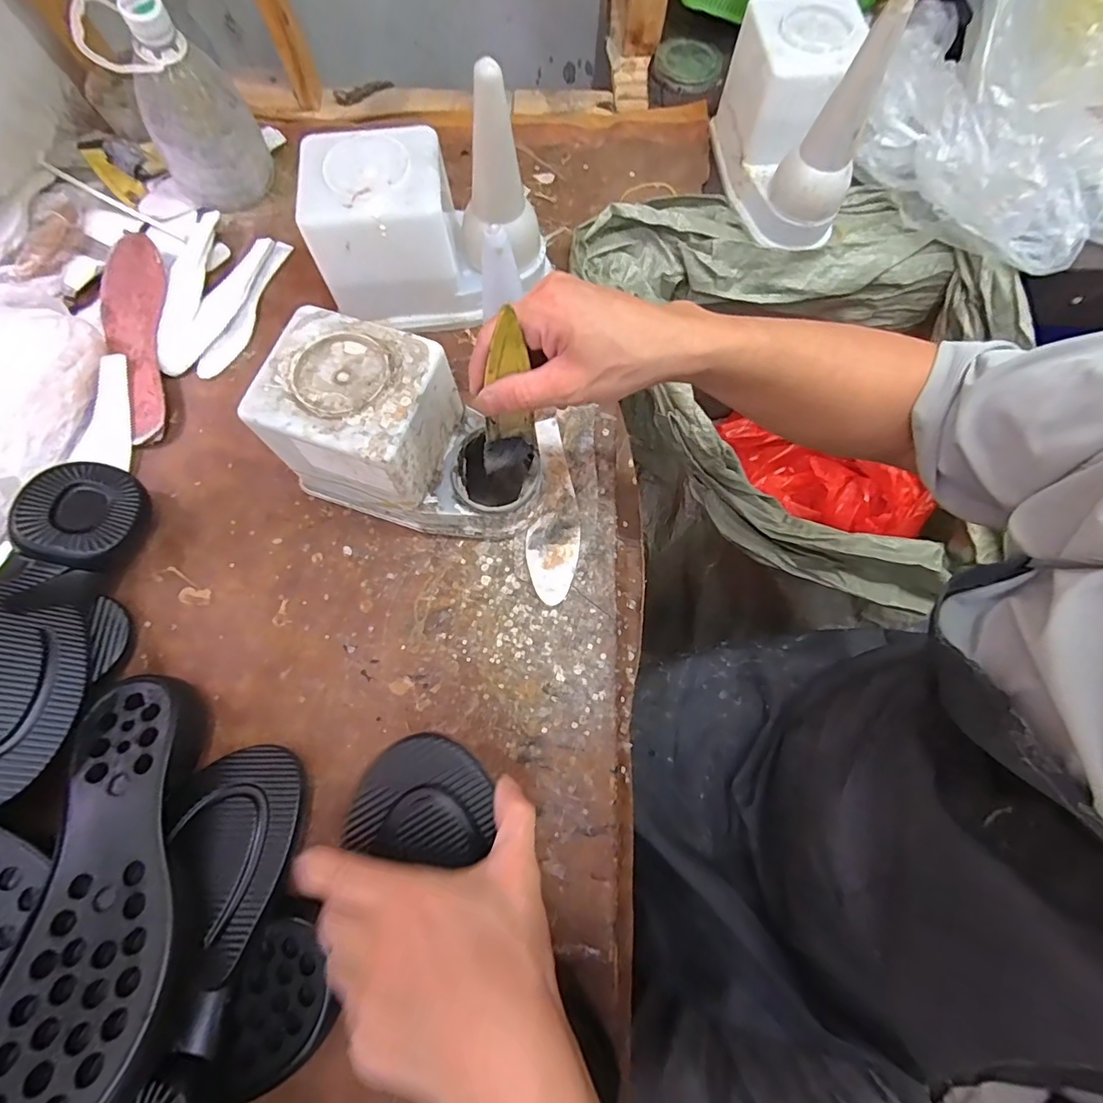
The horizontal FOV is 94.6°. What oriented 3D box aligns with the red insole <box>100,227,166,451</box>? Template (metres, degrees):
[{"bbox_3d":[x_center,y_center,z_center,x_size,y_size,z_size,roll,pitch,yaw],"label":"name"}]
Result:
[{"bbox_3d":[-0.390,-0.198,0.473,0.067,0.007,0.217,-11,77,9],"label":"red insole"}]

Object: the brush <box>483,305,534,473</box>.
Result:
[{"bbox_3d":[-0.027,-0.092,0.321,0.035,0.111,0.014,-13,65,-12],"label":"brush"}]

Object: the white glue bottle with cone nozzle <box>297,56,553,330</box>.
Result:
[{"bbox_3d":[-0.102,-0.283,0.433,0.191,0.150,0.099,-6,72,-2],"label":"white glue bottle with cone nozzle"}]

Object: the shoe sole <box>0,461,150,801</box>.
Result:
[{"bbox_3d":[-0.362,0.042,0.346,0.092,0.031,0.238,11,56,-30],"label":"shoe sole"}]

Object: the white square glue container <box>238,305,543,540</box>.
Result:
[{"bbox_3d":[-0.103,-0.084,0.389,0.187,0.117,0.100,18,73,5],"label":"white square glue container"}]

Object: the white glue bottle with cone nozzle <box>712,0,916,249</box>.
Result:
[{"bbox_3d":[0.227,-0.414,0.464,0.089,0.174,0.177,-2,72,-1],"label":"white glue bottle with cone nozzle"}]

